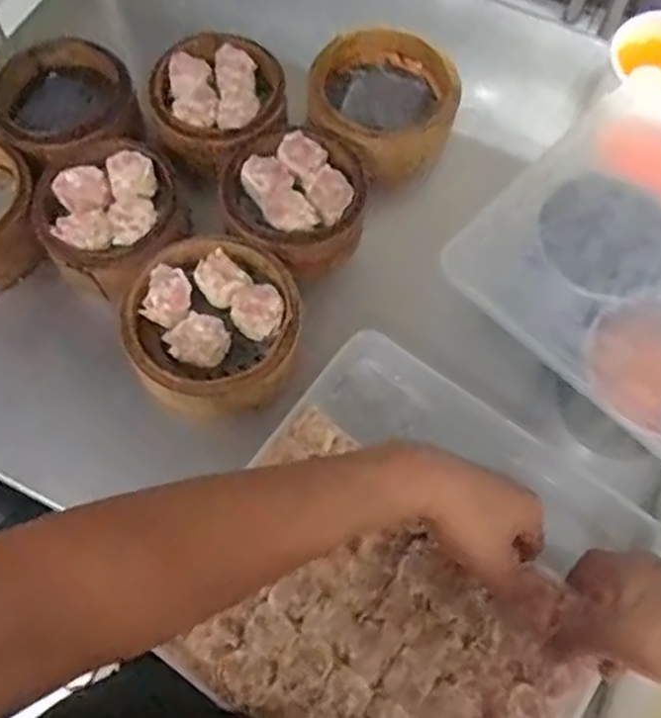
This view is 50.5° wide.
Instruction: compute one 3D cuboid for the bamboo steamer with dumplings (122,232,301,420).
[{"bbox_3d":[-0.097,-0.031,0.577,0.134,0.044,0.146,-5,68,-3],"label":"bamboo steamer with dumplings"}]

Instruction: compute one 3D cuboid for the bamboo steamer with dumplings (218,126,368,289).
[{"bbox_3d":[-0.032,-0.141,0.624,0.123,0.059,0.125,0,68,-1],"label":"bamboo steamer with dumplings"}]

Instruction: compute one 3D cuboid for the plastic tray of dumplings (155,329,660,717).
[{"bbox_3d":[0.064,0.160,0.535,0.285,0.054,0.304,32,71,11],"label":"plastic tray of dumplings"}]

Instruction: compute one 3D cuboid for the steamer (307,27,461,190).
[{"bbox_3d":[0.050,-0.242,0.658,0.138,0.063,0.122,33,71,12],"label":"steamer"}]

